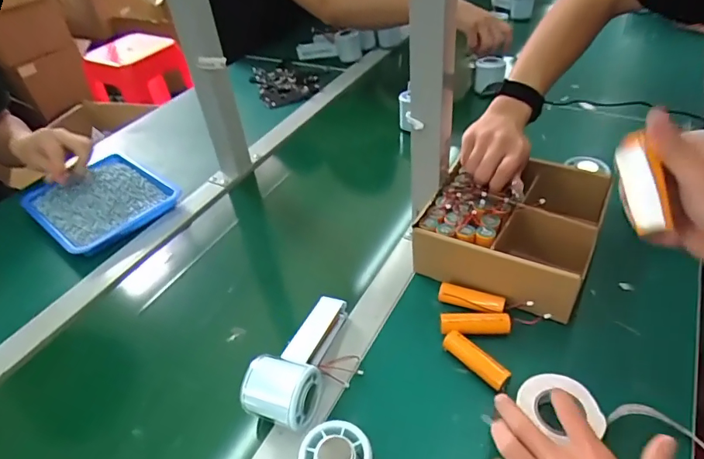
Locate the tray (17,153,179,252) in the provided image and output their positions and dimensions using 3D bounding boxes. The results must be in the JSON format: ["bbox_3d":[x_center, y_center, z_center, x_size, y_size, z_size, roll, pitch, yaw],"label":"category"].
[{"bbox_3d":[-0.390,-0.048,0.728,0.214,0.026,0.170,29,53,33],"label":"tray"}]

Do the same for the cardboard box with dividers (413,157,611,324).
[{"bbox_3d":[0.194,-0.003,0.571,0.181,0.083,0.201,18,48,25],"label":"cardboard box with dividers"}]

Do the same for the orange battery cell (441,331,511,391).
[{"bbox_3d":[0.121,0.129,0.463,0.019,0.022,0.071,-33,49,-26],"label":"orange battery cell"}]

